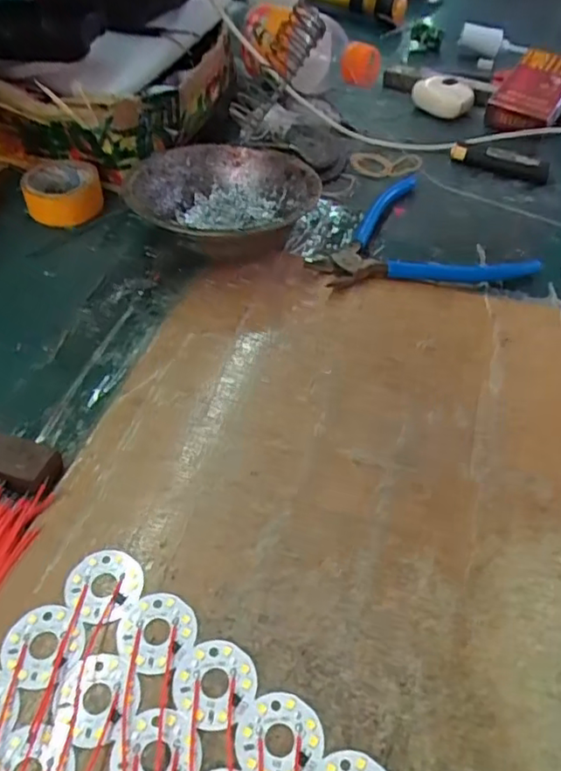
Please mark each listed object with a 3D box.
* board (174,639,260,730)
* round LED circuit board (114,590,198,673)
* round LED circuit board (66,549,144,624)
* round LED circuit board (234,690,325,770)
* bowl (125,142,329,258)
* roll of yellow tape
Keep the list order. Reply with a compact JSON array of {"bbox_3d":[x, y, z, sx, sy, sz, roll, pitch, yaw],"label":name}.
[{"bbox_3d":[-0.024,0.111,0.226,0.030,0.004,0.030,1,48,-1],"label":"board"},{"bbox_3d":[-0.049,0.096,0.238,0.030,0.004,0.030,1,48,-1],"label":"round LED circuit board"},{"bbox_3d":[-0.074,0.082,0.250,0.031,0.004,0.029,1,48,-1],"label":"round LED circuit board"},{"bbox_3d":[0.000,0.125,0.214,0.030,0.004,0.030,12,48,9],"label":"round LED circuit board"},{"bbox_3d":[-0.038,-0.122,0.411,0.126,0.042,0.128,-3,48,-4],"label":"bowl"},{"bbox_3d":[-0.157,-0.138,0.436,0.053,0.026,0.053,-13,49,-13],"label":"roll of yellow tape"}]

